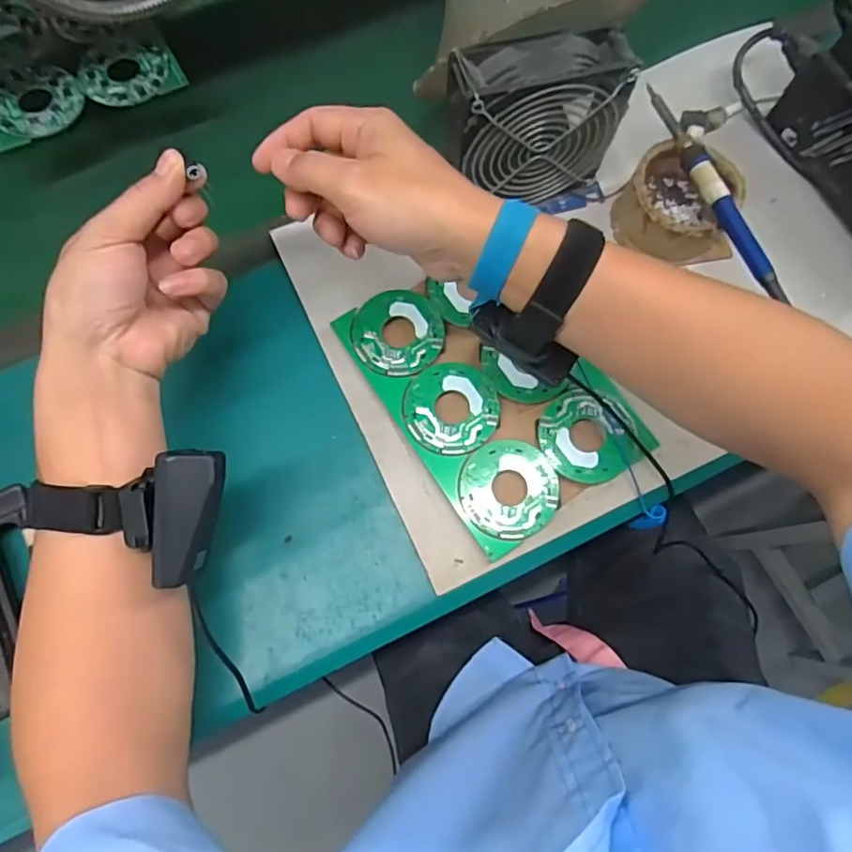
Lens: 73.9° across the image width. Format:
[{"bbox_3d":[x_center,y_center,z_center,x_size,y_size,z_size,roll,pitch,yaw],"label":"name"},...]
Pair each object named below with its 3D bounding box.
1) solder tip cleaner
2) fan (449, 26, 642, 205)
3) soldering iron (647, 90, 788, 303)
[{"bbox_3d":[0.198,-0.177,0.449,0.088,0.045,0.091,0,75,-1],"label":"solder tip cleaner"},{"bbox_3d":[0.076,-0.217,0.418,0.124,0.119,0.044,-12,76,-4],"label":"fan"},{"bbox_3d":[0.215,-0.181,0.424,0.017,0.016,0.194,-22,77,-6],"label":"soldering iron"}]

